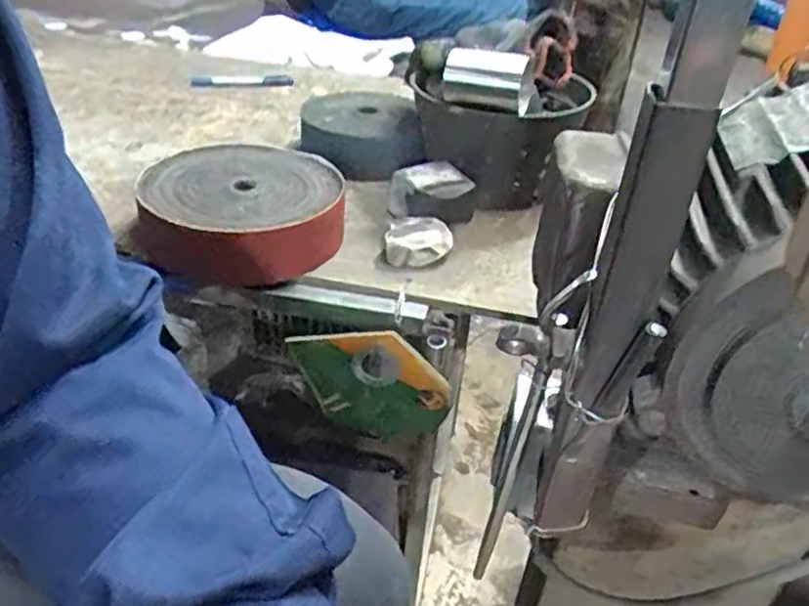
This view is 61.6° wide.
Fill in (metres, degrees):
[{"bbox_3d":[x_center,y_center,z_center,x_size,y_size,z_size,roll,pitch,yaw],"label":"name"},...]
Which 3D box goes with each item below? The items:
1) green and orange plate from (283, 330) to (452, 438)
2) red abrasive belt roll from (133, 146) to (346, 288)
[{"bbox_3d":[-0.028,0.065,0.542,0.126,0.102,0.007,10,35,7],"label":"green and orange plate"},{"bbox_3d":[-0.138,-0.079,0.581,0.163,0.043,0.190,-7,37,-16],"label":"red abrasive belt roll"}]

